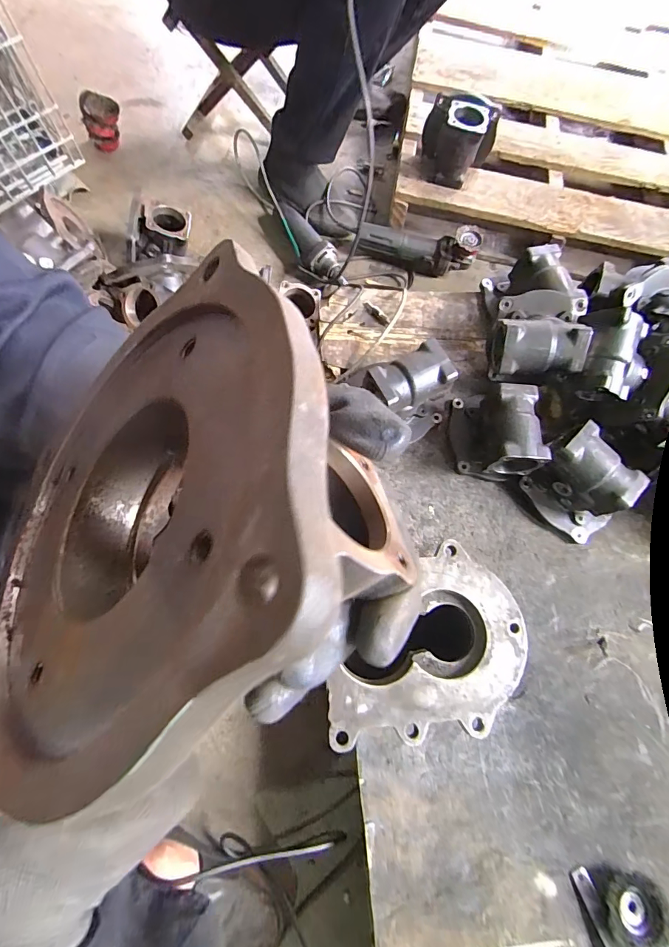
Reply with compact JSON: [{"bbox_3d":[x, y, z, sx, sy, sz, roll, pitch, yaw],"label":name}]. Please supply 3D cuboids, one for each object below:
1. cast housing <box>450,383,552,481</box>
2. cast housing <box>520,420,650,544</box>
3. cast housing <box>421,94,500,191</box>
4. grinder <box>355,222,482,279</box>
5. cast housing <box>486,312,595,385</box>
[{"bbox_3d":[0.257,-0.075,0.669,0.109,0.111,0.151,-1,72,-6],"label":"cast housing"},{"bbox_3d":[0.384,0.021,0.648,0.104,0.128,0.154,-39,79,-16],"label":"cast housing"},{"bbox_3d":[0.261,-0.704,0.892,0.143,0.138,0.100,18,71,1],"label":"cast housing"},{"bbox_3d":[0.191,-0.523,0.955,0.271,0.089,0.071,17,71,0],"label":"grinder"},{"bbox_3d":[0.318,-0.207,0.666,0.127,0.090,0.116,7,71,-3],"label":"cast housing"}]

